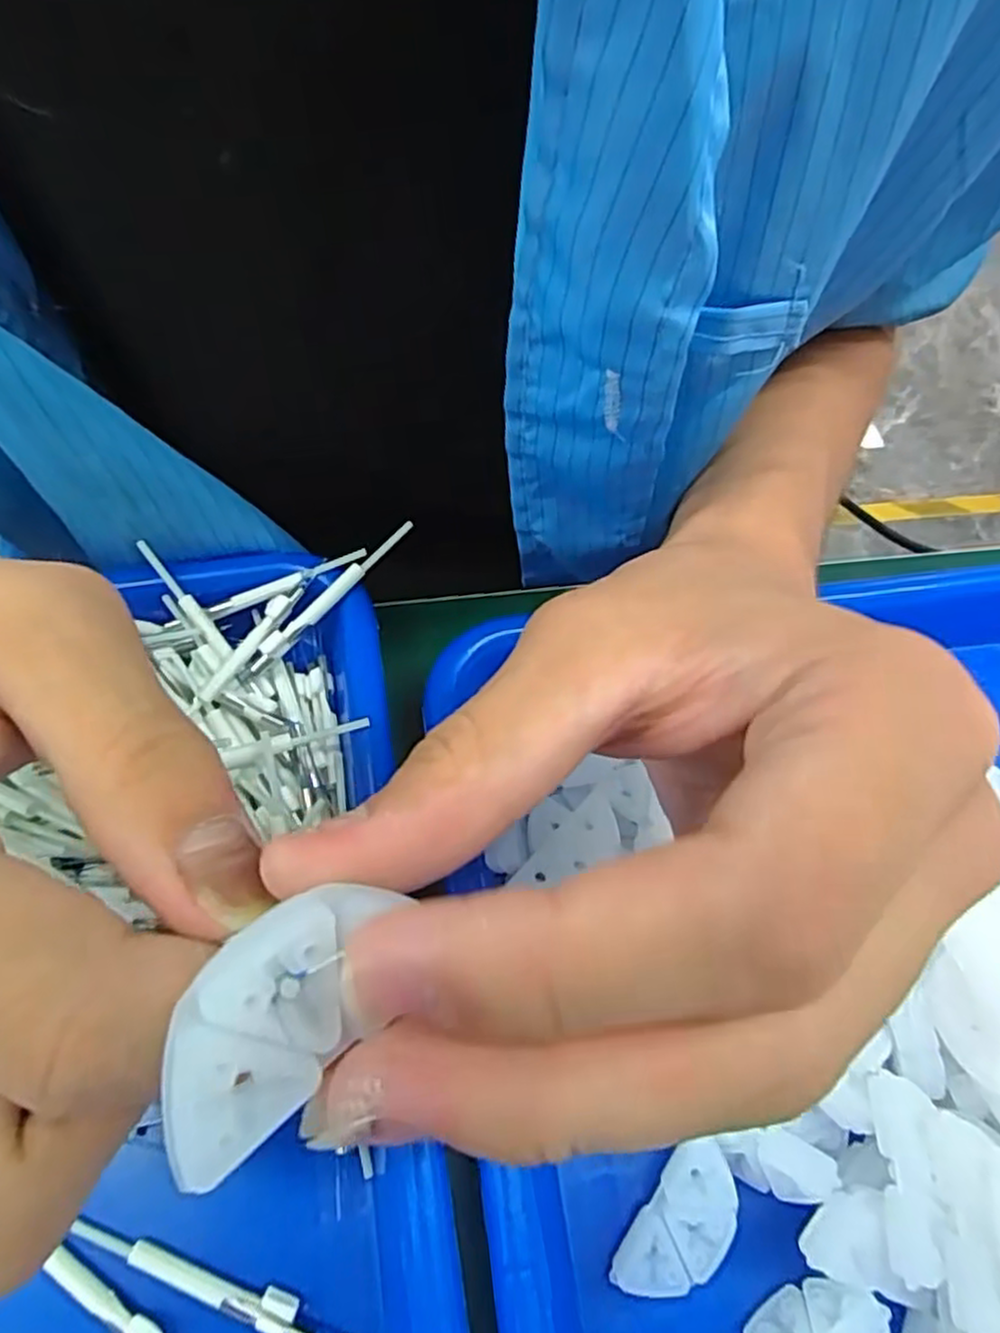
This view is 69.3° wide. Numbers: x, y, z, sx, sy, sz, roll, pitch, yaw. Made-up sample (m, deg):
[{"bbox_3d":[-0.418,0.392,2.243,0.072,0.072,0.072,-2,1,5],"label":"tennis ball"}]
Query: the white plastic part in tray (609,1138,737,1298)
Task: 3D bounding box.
[{"bbox_3d":[0.044,0.136,0.176,0.020,0.013,0.036,32,66,14],"label":"white plastic part in tray"}]

